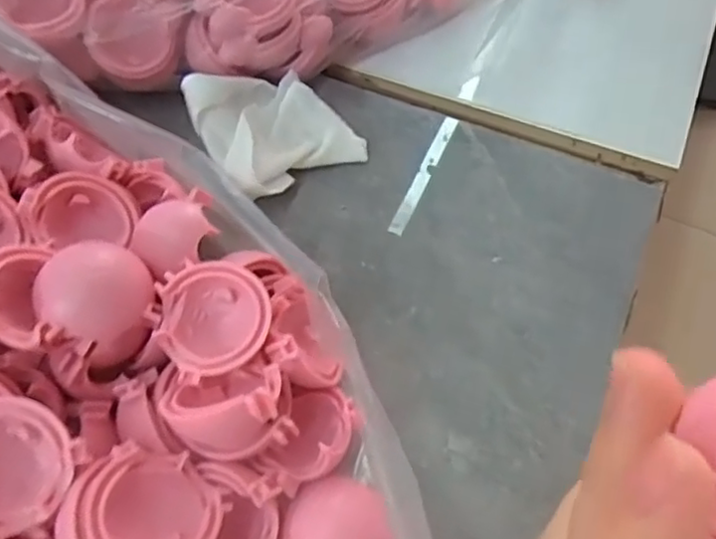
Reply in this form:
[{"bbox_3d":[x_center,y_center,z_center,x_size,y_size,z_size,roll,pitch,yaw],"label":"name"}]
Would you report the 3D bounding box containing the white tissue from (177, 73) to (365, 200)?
[{"bbox_3d":[-0.029,-0.050,0.228,0.048,0.026,0.043,-32,65,-17],"label":"white tissue"}]

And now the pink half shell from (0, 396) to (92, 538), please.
[{"bbox_3d":[-0.079,0.044,0.149,0.029,0.010,0.029,-39,94,-13],"label":"pink half shell"}]

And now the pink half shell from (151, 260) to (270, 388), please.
[{"bbox_3d":[-0.037,0.013,0.171,0.028,0.011,0.030,0,61,0],"label":"pink half shell"}]

